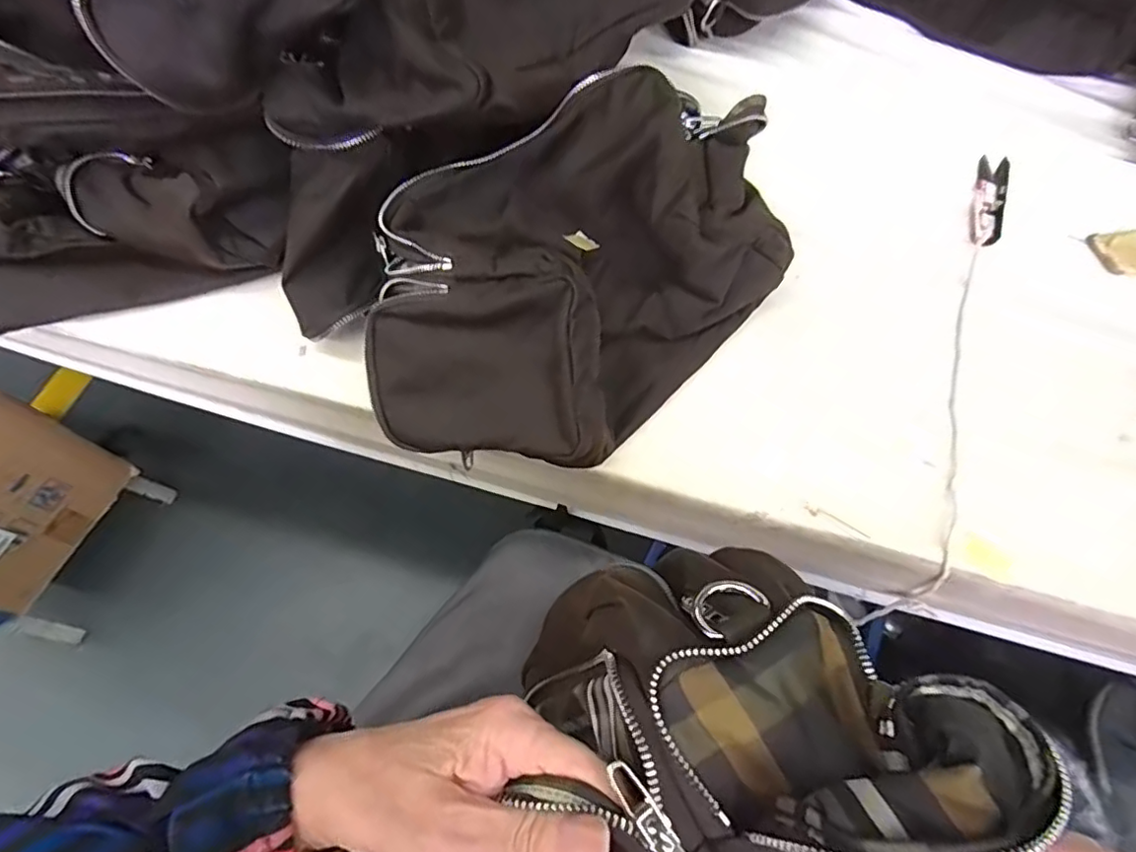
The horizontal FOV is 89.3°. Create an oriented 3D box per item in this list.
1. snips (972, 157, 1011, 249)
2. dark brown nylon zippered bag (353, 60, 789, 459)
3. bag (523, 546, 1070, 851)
[{"bbox_3d":[0.324,-0.175,0.439,0.023,0.009,0.103,21,66,12],"label":"snips"},{"bbox_3d":[0.000,-0.096,0.366,0.187,0.104,0.284,40,72,19],"label":"dark brown nylon zippered bag"},{"bbox_3d":[0.057,0.112,0.180,0.150,0.075,0.139,14,65,9],"label":"bag"}]

